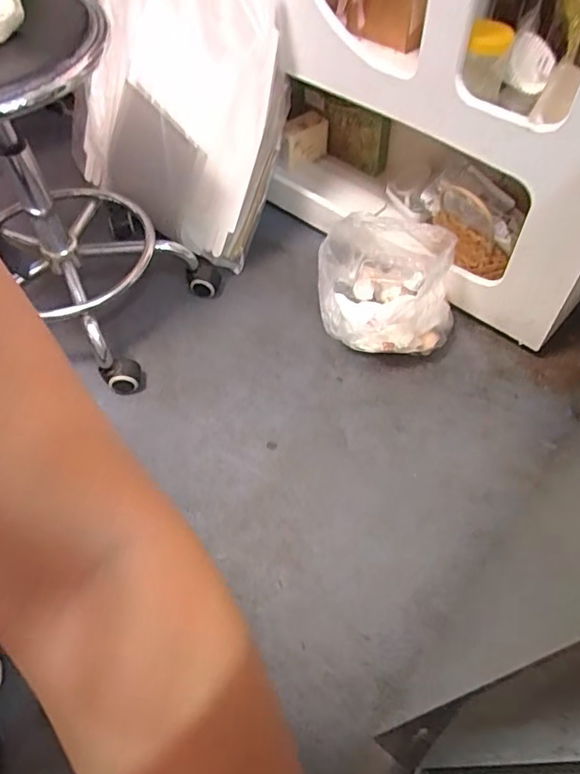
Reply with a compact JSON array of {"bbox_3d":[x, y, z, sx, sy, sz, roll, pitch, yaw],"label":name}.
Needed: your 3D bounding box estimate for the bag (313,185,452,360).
[{"bbox_3d":[0.163,-0.187,0.987,0.227,0.179,0.248,-2,59,-3],"label":"bag"}]

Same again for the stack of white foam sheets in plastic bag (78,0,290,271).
[{"bbox_3d":[-0.233,-0.597,1.025,0.514,0.597,0.127,37,37,24],"label":"stack of white foam sheets in plastic bag"}]

